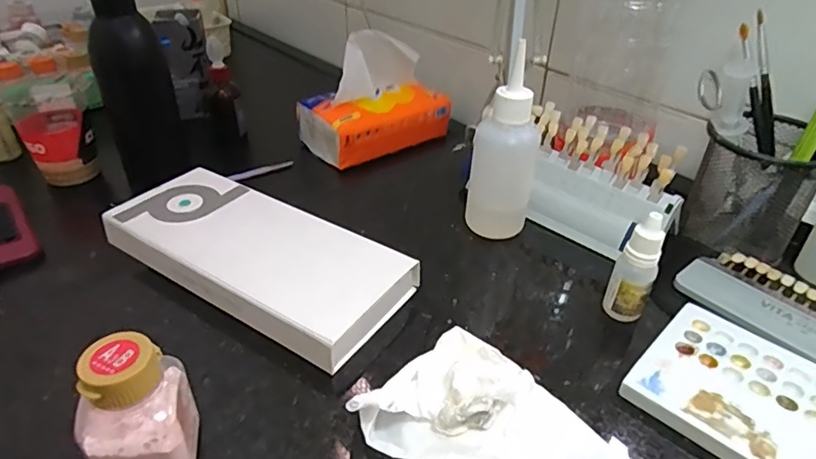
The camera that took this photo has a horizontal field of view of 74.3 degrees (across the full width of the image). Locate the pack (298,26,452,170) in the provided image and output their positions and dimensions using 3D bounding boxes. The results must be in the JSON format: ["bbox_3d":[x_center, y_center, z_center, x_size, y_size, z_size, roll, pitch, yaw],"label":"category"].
[{"bbox_3d":[-0.039,-0.172,0.676,0.176,0.126,0.094,-24,43,-31],"label":"pack"}]

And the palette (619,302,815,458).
[{"bbox_3d":[0.206,0.101,0.285,0.151,0.012,0.096,29,43,35],"label":"palette"}]

